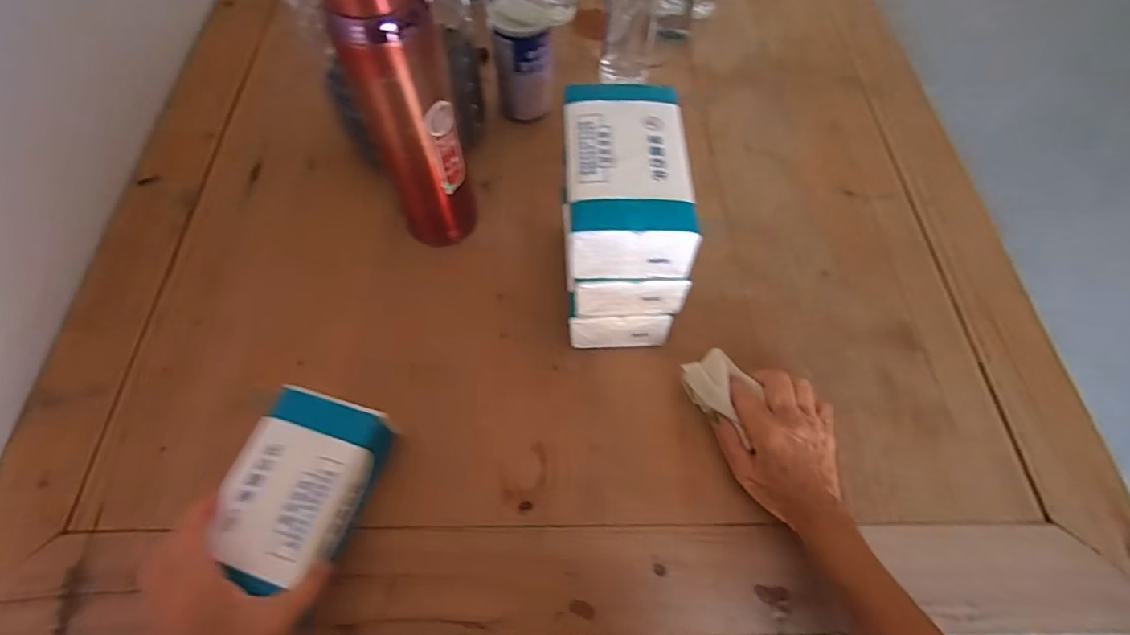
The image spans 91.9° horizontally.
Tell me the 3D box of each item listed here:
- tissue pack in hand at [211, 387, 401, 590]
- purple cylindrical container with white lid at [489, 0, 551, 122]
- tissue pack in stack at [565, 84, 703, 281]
[{"bbox_3d":[-0.206,0.128,0.426,0.095,0.045,0.134,14,60,7],"label":"tissue pack in hand"},{"bbox_3d":[-0.046,-0.298,0.628,0.069,0.116,0.062,-3,61,-2],"label":"purple cylindrical container with white lid"},{"bbox_3d":[0.048,-0.111,0.428,0.094,0.050,0.162,-1,62,-1],"label":"tissue pack in stack"}]

